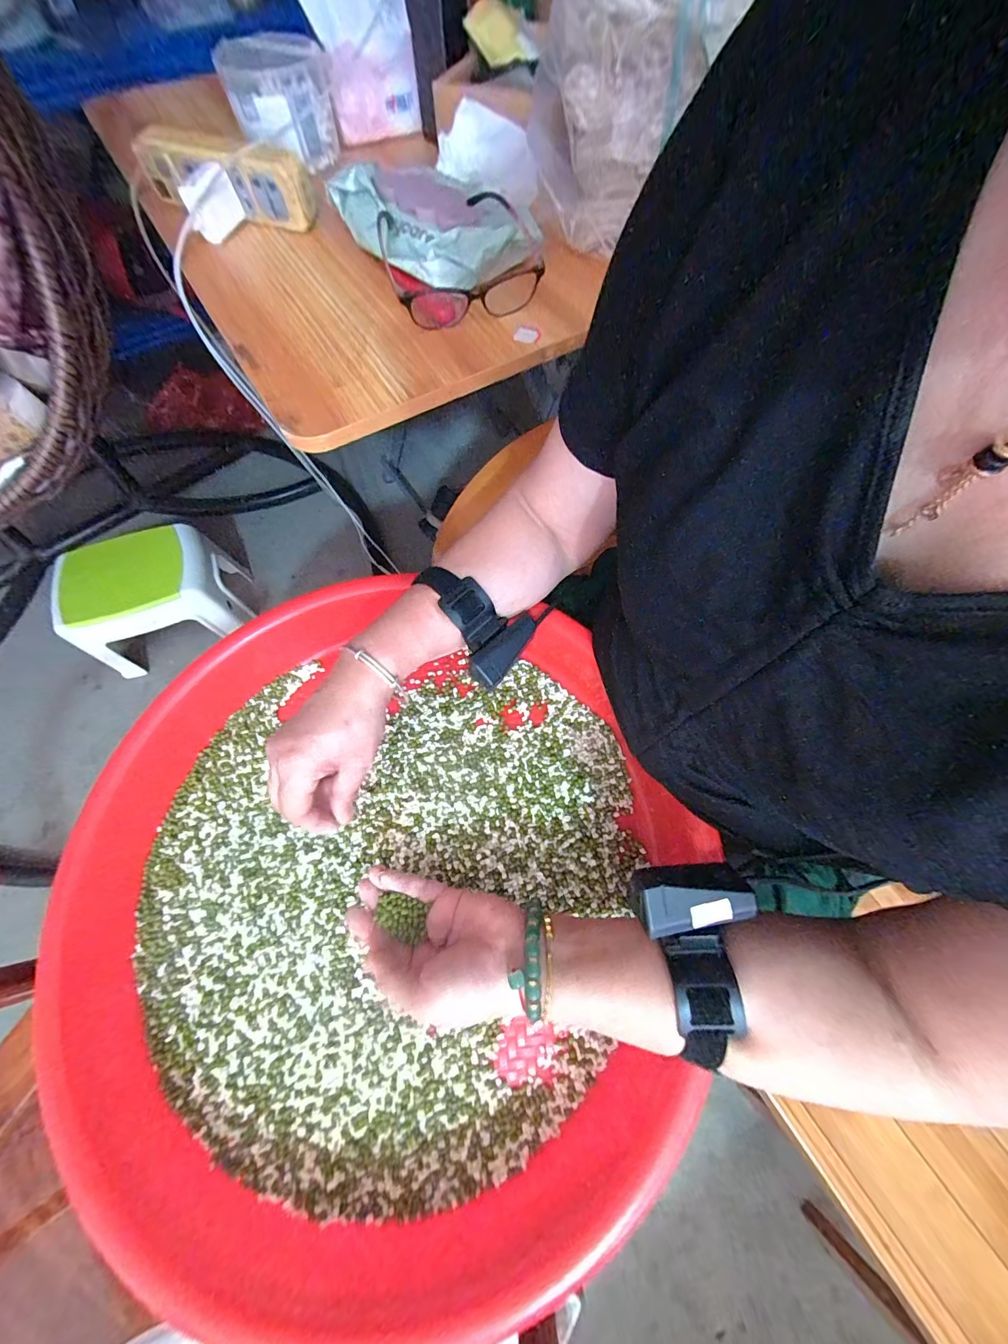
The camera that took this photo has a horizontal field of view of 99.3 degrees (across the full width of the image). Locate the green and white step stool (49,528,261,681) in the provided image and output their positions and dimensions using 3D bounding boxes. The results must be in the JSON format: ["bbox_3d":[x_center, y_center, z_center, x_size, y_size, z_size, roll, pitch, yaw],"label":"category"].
[{"bbox_3d":[-0.764,-0.180,0.936,0.291,0.232,0.221,-19,67,-8],"label":"green and white step stool"}]

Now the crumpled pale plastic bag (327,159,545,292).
[{"bbox_3d":[-0.070,-0.458,0.433,0.134,0.043,0.179,-36,71,-14],"label":"crumpled pale plastic bag"}]

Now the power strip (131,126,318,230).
[{"bbox_3d":[-0.308,-0.533,0.464,0.209,0.059,0.043,11,67,6],"label":"power strip"}]

